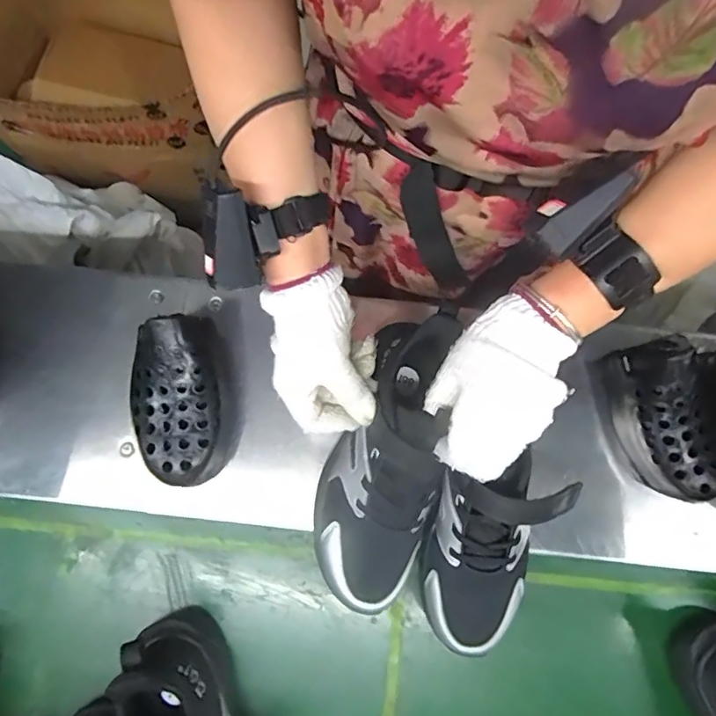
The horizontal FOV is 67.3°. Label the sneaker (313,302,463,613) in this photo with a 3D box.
[{"bbox_3d":[0.026,0.086,0.460,0.100,0.100,0.244,15,92,2],"label":"sneaker"}]

